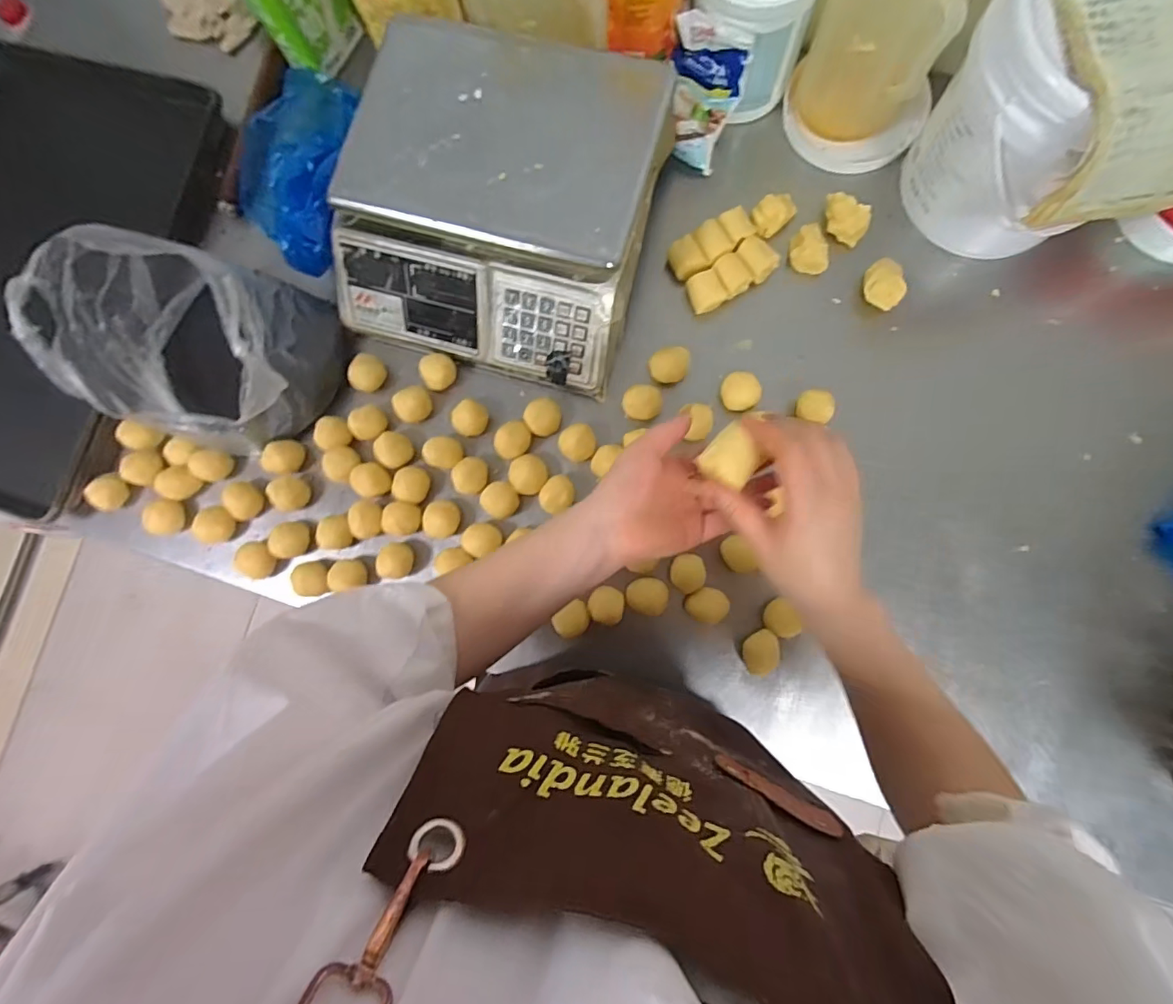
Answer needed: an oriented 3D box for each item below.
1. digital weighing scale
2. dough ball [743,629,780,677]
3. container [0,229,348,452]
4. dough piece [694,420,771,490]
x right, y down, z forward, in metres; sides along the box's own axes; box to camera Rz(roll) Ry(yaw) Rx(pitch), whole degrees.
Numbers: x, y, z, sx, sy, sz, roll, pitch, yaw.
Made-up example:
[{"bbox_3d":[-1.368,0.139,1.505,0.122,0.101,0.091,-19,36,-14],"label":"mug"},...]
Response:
[{"bbox_3d":[-0.095,-0.327,0.554,0.327,0.101,0.320,17,86,5],"label":"digital weighing scale"},{"bbox_3d":[0.190,0.164,0.549,0.038,0.019,0.047,-4,84,4],"label":"dough ball"},{"bbox_3d":[-0.427,-0.178,0.544,0.253,0.147,0.210,10,85,5],"label":"container"},{"bbox_3d":[0.106,-0.031,0.367,0.036,0.016,0.040,44,89,7],"label":"dough piece"}]

